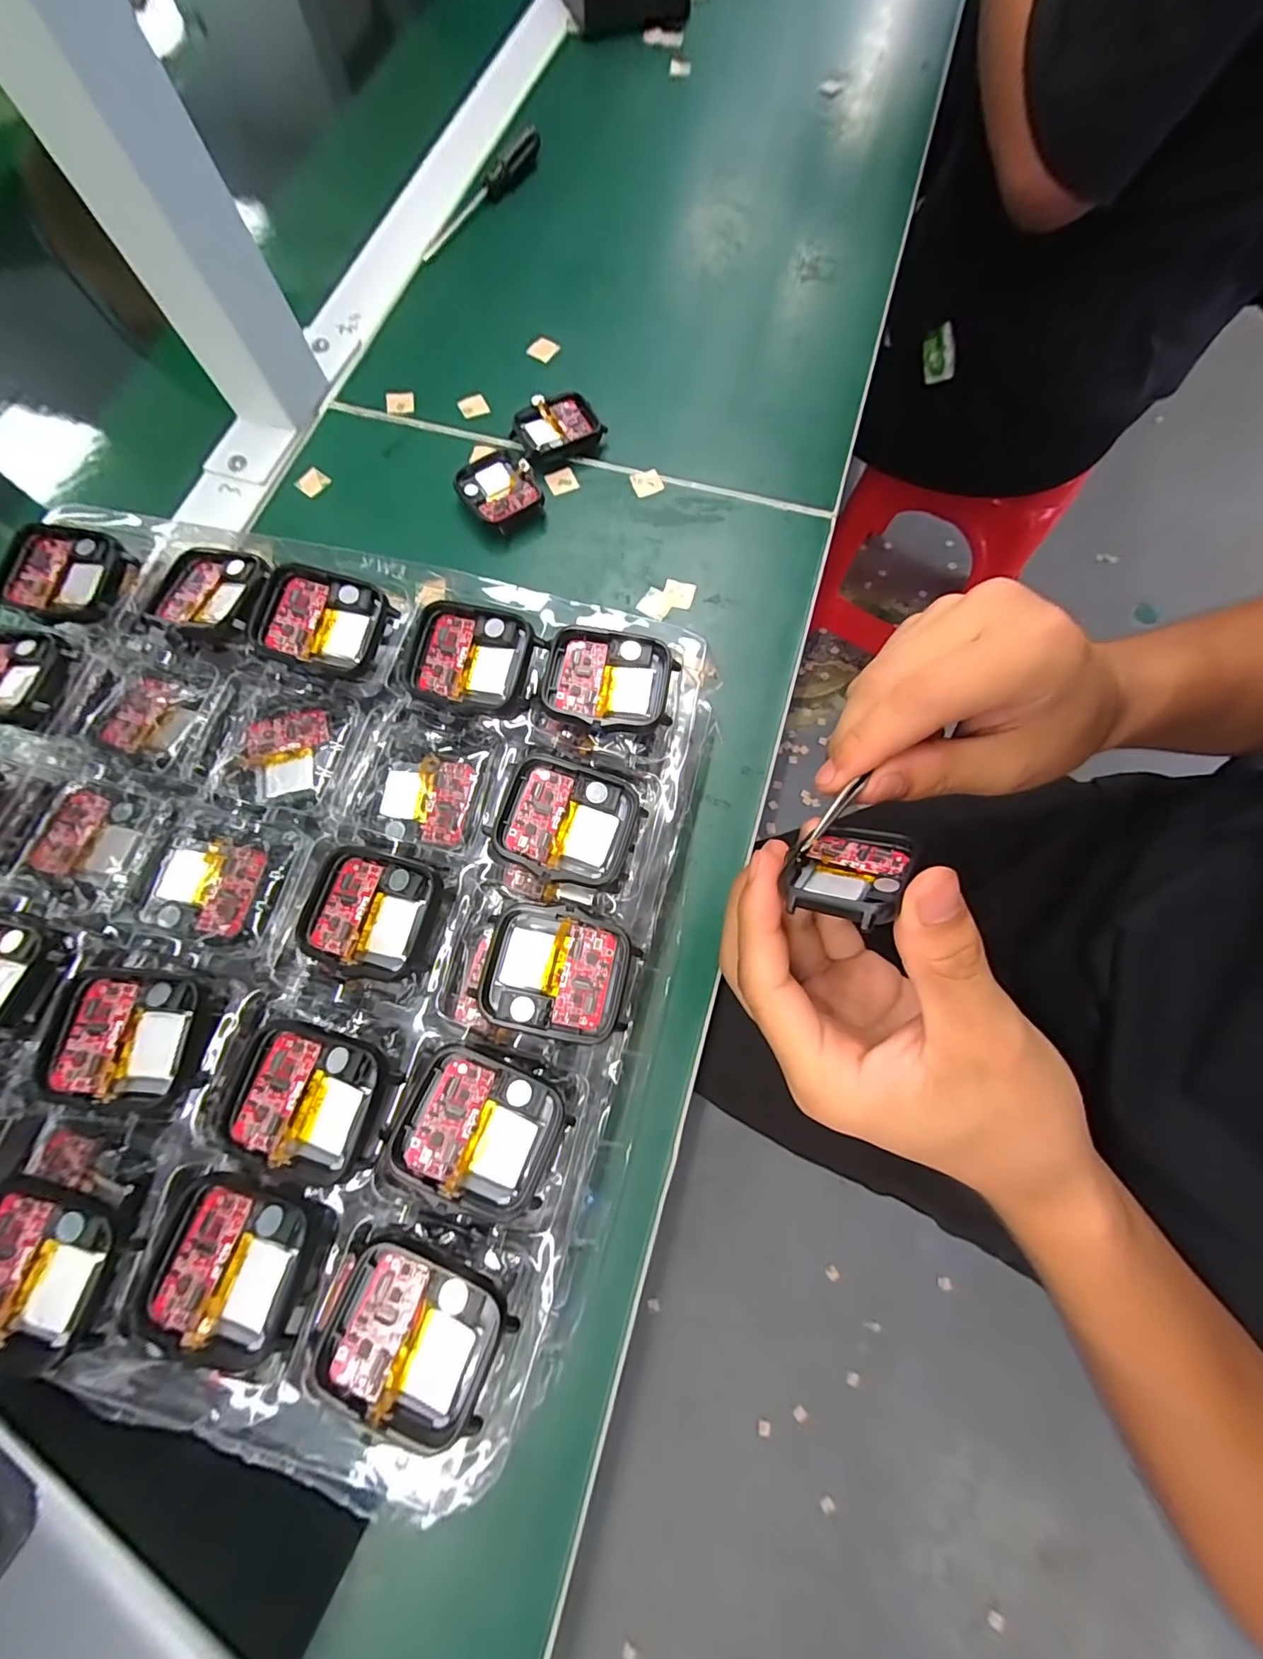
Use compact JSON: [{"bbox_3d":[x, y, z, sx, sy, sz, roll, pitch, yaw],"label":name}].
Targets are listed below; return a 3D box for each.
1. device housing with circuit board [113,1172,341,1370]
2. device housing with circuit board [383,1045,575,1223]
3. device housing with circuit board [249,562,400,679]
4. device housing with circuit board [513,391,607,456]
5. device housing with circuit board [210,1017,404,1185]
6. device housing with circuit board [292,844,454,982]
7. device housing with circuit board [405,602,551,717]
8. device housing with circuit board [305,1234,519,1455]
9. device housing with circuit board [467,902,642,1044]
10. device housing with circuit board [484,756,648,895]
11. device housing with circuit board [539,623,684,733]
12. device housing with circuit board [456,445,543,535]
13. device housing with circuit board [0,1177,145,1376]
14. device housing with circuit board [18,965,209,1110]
[{"bbox_3d":[-0.110,0.118,0.145,0.052,0.009,0.038,8,74,4],"label":"device housing with circuit board"},{"bbox_3d":[-0.043,0.087,0.154,0.043,0.011,0.037,21,76,6],"label":"device housing with circuit board"},{"bbox_3d":[-0.116,-0.077,0.196,0.046,0.010,0.036,15,74,6],"label":"device housing with circuit board"},{"bbox_3d":[-0.040,-0.219,0.292,0.044,0.012,0.034,-21,75,-5],"label":"device housing with circuit board"},{"bbox_3d":[-0.095,0.076,0.154,0.044,0.005,0.037,17,74,6],"label":"device housing with circuit board"},{"bbox_3d":[-0.084,0.027,0.172,0.046,0.010,0.038,14,74,6],"label":"device housing with circuit board"},{"bbox_3d":[-0.058,-0.061,0.190,0.047,0.010,0.036,14,74,5],"label":"device housing with circuit board"},{"bbox_3d":[-0.057,0.133,0.138,0.045,0.005,0.037,19,75,7],"label":"device housing with circuit board"},{"bbox_3d":[-0.023,0.043,0.163,0.044,0.006,0.037,11,75,4],"label":"device housing with circuit board"},{"bbox_3d":[-0.021,-0.003,0.175,0.044,0.007,0.038,17,75,5],"label":"device housing with circuit board"},{"bbox_3d":[-0.008,-0.052,0.189,0.045,0.010,0.038,11,74,5],"label":"device housing with circuit board"},{"bbox_3d":[-0.069,-0.176,0.279,0.038,0.012,0.044,-29,76,-7],"label":"device housing with circuit board"},{"bbox_3d":[-0.159,0.118,0.142,0.044,0.010,0.040,12,74,5],"label":"device housing with circuit board"},{"bbox_3d":[-0.150,0.061,0.157,0.049,0.005,0.037,5,74,3],"label":"device housing with circuit board"}]

